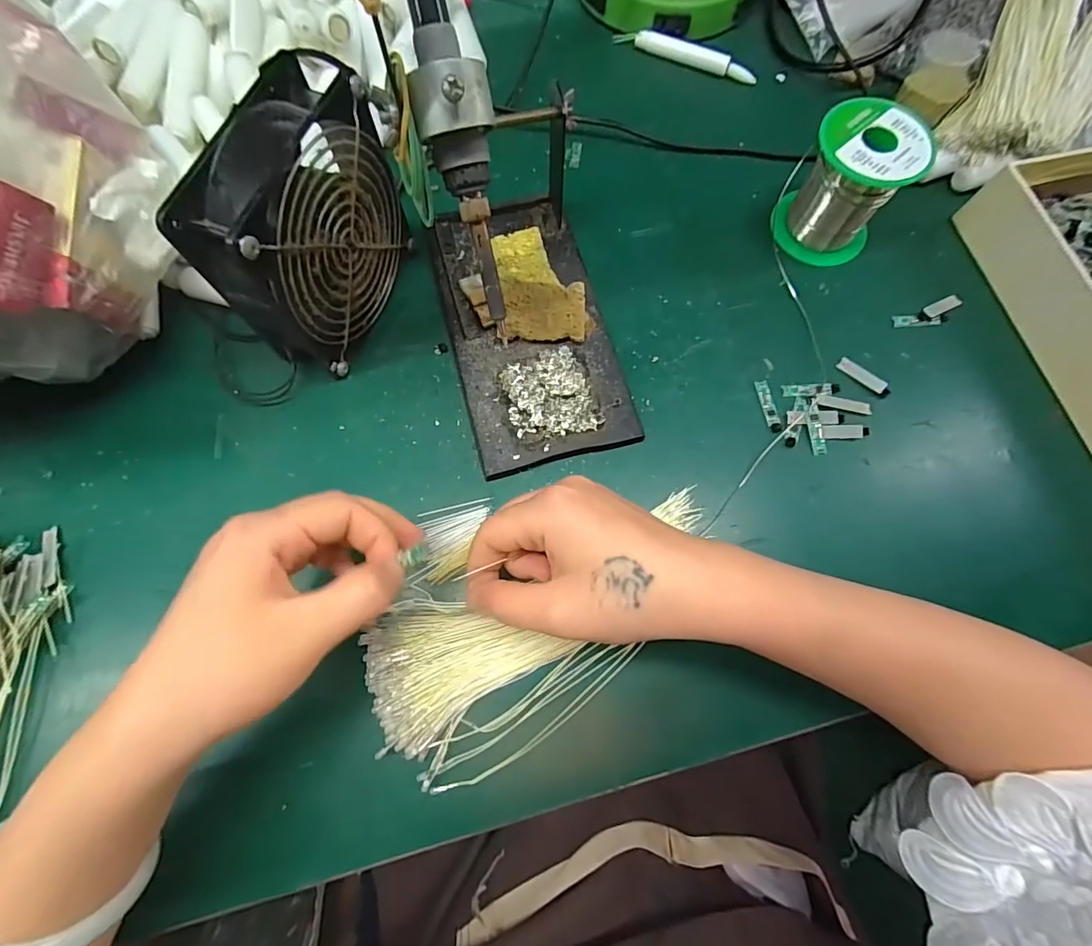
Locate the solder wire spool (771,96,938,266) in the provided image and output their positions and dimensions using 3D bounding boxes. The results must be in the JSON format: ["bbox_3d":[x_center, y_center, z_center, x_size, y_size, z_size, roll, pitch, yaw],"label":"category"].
[{"bbox_3d":[0.203,-0.194,0.327,0.066,0.070,0.066,0,75,-1],"label":"solder wire spool"}]

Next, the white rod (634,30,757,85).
[{"bbox_3d":[0.123,-0.340,0.398,0.101,0.013,0.009,22,75,5],"label":"white rod"}]

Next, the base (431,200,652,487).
[{"bbox_3d":[-0.011,-0.097,0.315,0.101,0.024,0.185,-14,75,-5],"label":"base"}]

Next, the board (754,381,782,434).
[{"bbox_3d":[0.143,-0.043,0.312,0.009,0.004,0.036,-8,75,-3],"label":"board"}]

